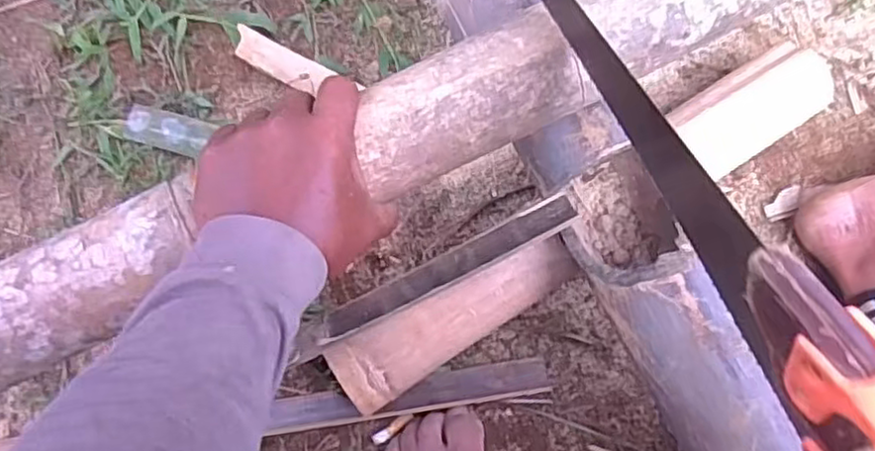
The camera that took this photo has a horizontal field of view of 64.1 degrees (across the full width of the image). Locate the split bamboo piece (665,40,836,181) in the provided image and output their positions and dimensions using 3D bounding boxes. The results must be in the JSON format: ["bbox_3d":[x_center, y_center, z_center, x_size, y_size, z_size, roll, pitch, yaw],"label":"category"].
[{"bbox_3d":[0.269,-0.095,0.618,0.162,0.073,0.068,-32,76,-7],"label":"split bamboo piece"}]

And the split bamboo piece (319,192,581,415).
[{"bbox_3d":[0.014,0.057,0.534,0.207,0.065,0.070,-31,75,-6],"label":"split bamboo piece"}]

